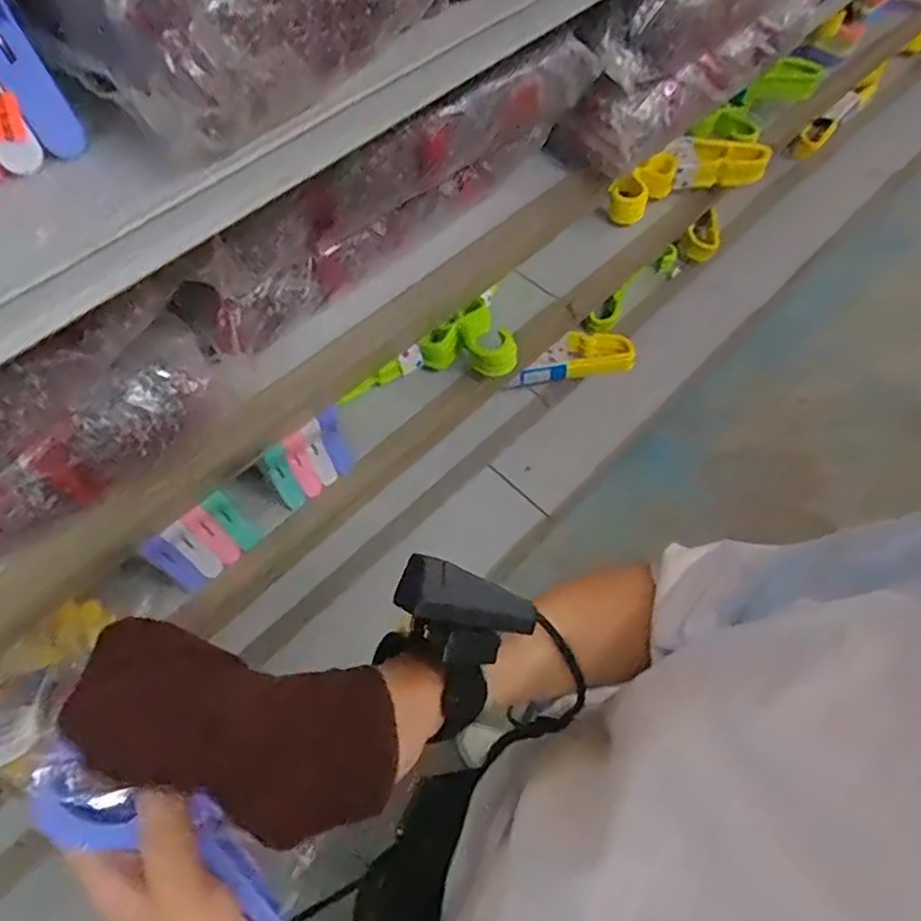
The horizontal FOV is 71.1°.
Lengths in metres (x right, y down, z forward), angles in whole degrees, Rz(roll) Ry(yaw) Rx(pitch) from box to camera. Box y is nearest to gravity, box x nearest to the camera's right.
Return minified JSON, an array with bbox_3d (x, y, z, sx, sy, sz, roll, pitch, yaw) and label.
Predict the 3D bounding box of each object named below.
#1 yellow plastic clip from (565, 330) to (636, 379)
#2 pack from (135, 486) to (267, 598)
[{"bbox_3d":[0.255,-0.197,1.176,0.128,0.040,0.092,-1,61,-3],"label":"yellow plastic clip"},{"bbox_3d":[-0.277,0.094,0.709,0.103,0.114,0.030,-37,69,-21],"label":"pack"}]

